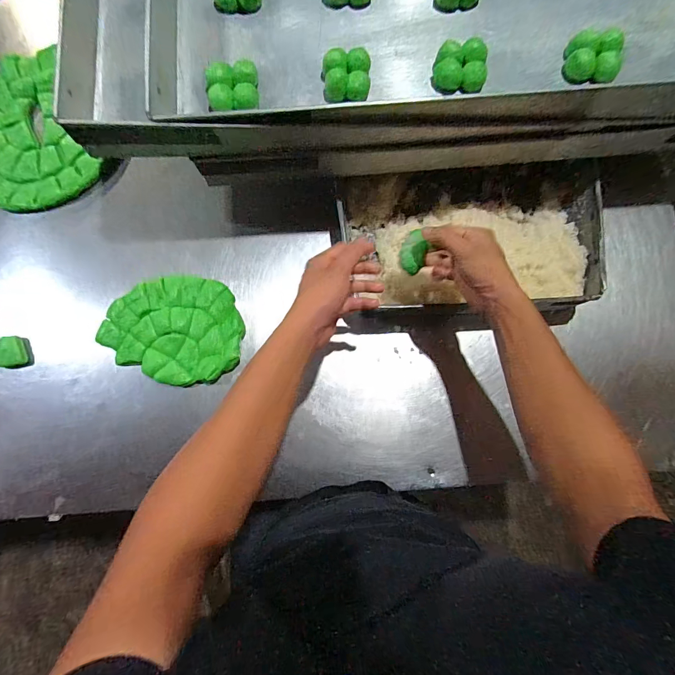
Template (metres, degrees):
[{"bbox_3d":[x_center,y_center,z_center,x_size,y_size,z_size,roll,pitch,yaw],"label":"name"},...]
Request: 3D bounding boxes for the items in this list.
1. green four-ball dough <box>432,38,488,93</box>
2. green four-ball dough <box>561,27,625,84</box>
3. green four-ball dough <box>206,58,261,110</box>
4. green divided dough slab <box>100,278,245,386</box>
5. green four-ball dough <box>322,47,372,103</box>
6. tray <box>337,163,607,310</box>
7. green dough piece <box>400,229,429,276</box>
[{"bbox_3d":[0.163,-0.357,0.475,0.067,0.033,0.062,9,80,2],"label":"green four-ball dough"},{"bbox_3d":[0.337,-0.366,0.469,0.065,0.034,0.063,0,79,0],"label":"green four-ball dough"},{"bbox_3d":[-0.137,-0.328,0.469,0.064,0.029,0.056,-6,79,-1],"label":"green four-ball dough"},{"bbox_3d":[-0.250,-0.014,0.544,0.206,0.023,0.159,4,82,1],"label":"green divided dough slab"},{"bbox_3d":[0.012,-0.344,0.471,0.064,0.033,0.063,-3,79,0],"label":"green four-ball dough"},{"bbox_3d":[0.200,-0.155,0.548,0.382,0.061,0.231,-4,82,0],"label":"tray"},{"bbox_3d":[0.100,-0.113,0.467,0.031,0.026,0.055,8,119,16],"label":"green dough piece"}]

